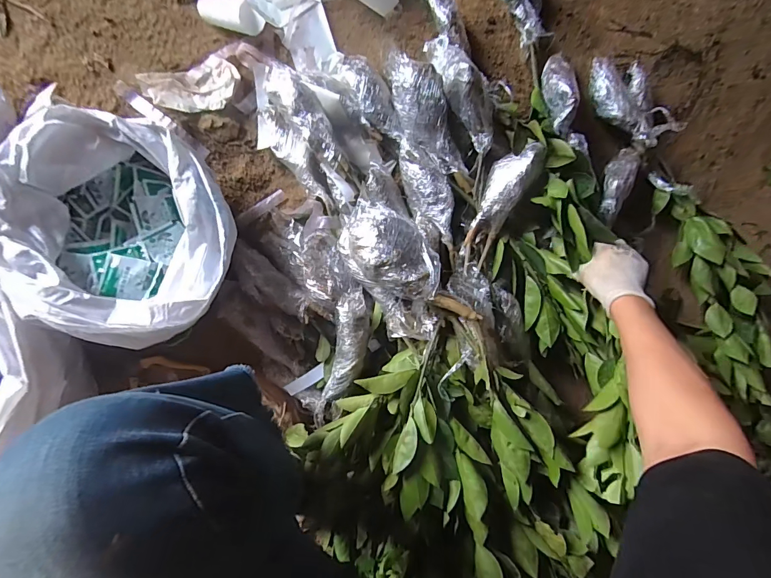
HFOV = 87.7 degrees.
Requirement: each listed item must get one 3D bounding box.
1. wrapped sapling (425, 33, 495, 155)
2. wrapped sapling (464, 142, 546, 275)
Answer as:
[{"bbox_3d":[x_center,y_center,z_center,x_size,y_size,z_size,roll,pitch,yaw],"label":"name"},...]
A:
[{"bbox_3d":[0.117,-0.319,0.613,0.058,0.085,0.210,-22,82,-7],"label":"wrapped sapling"},{"bbox_3d":[0.178,-0.133,0.636,0.053,0.054,0.209,26,102,-9],"label":"wrapped sapling"}]

